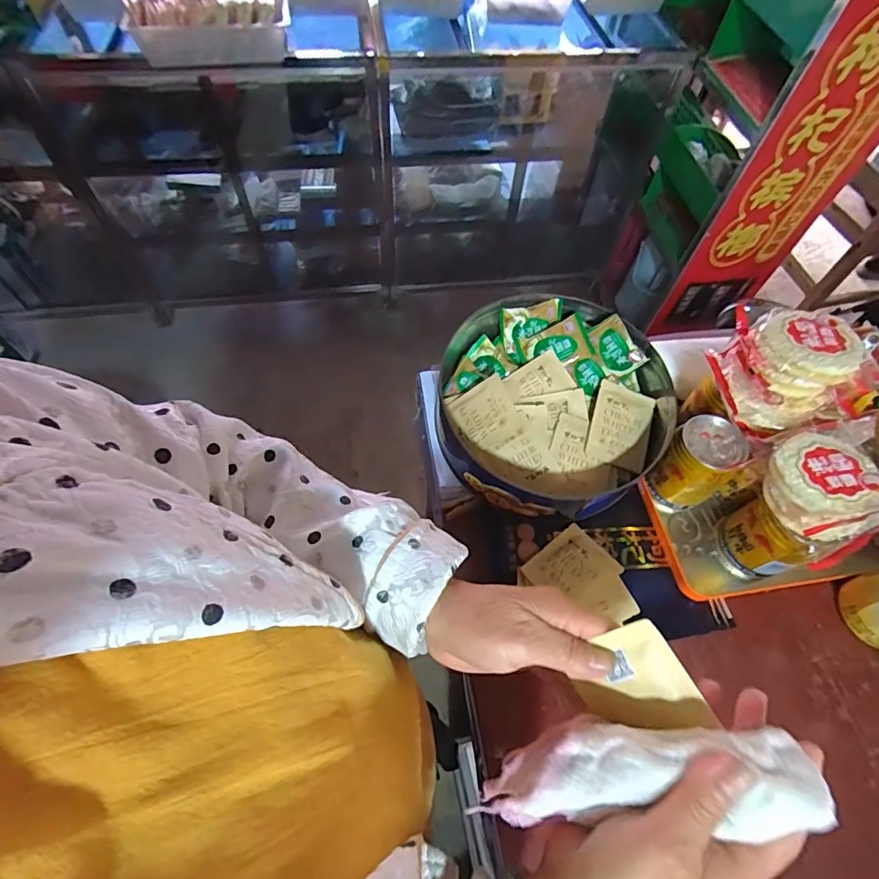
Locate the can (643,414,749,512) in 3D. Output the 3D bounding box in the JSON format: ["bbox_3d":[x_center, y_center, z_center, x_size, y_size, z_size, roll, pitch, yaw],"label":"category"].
[{"bbox_3d":[0.237,0.026,0.456,0.058,0.085,0.057,2,61,-3],"label":"can"}]

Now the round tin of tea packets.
[{"bbox_3d":[0.116,-0.042,0.488,0.225,0.074,0.218,2,61,-3],"label":"round tin of tea packets"}]

